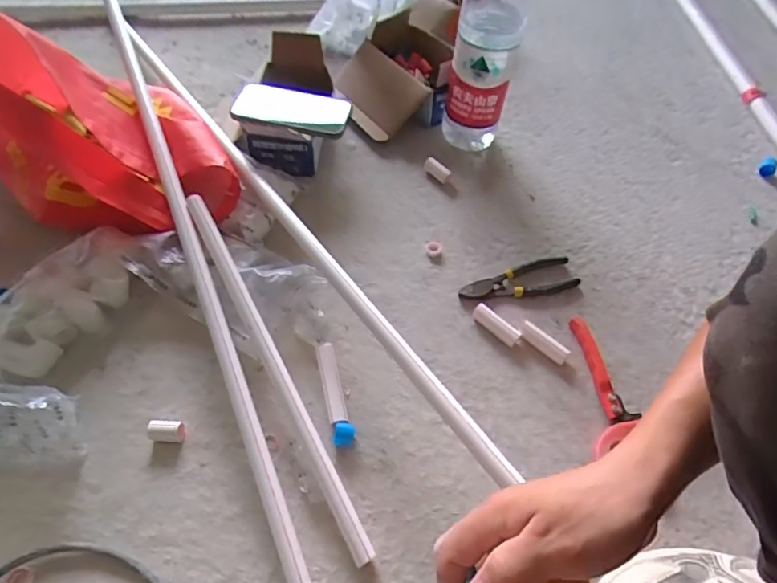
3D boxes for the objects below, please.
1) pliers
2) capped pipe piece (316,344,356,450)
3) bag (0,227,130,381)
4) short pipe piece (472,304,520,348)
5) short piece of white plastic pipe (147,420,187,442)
[{"bbox_3d":[0.170,-0.013,0.677,0.157,0.016,0.053,-12,57,-11],"label":"pliers"},{"bbox_3d":[-0.059,0.112,0.578,0.022,0.018,0.117,-10,56,-9],"label":"capped pipe piece"},{"bbox_3d":[-0.385,0.013,0.621,0.111,0.048,0.202,37,62,21],"label":"bag"},{"bbox_3d":[0.132,0.039,0.637,0.063,0.018,0.019,35,61,20],"label":"short pipe piece"},{"bbox_3d":[-0.233,0.147,0.550,0.034,0.023,0.019,1,55,-2],"label":"short piece of white plastic pipe"}]

